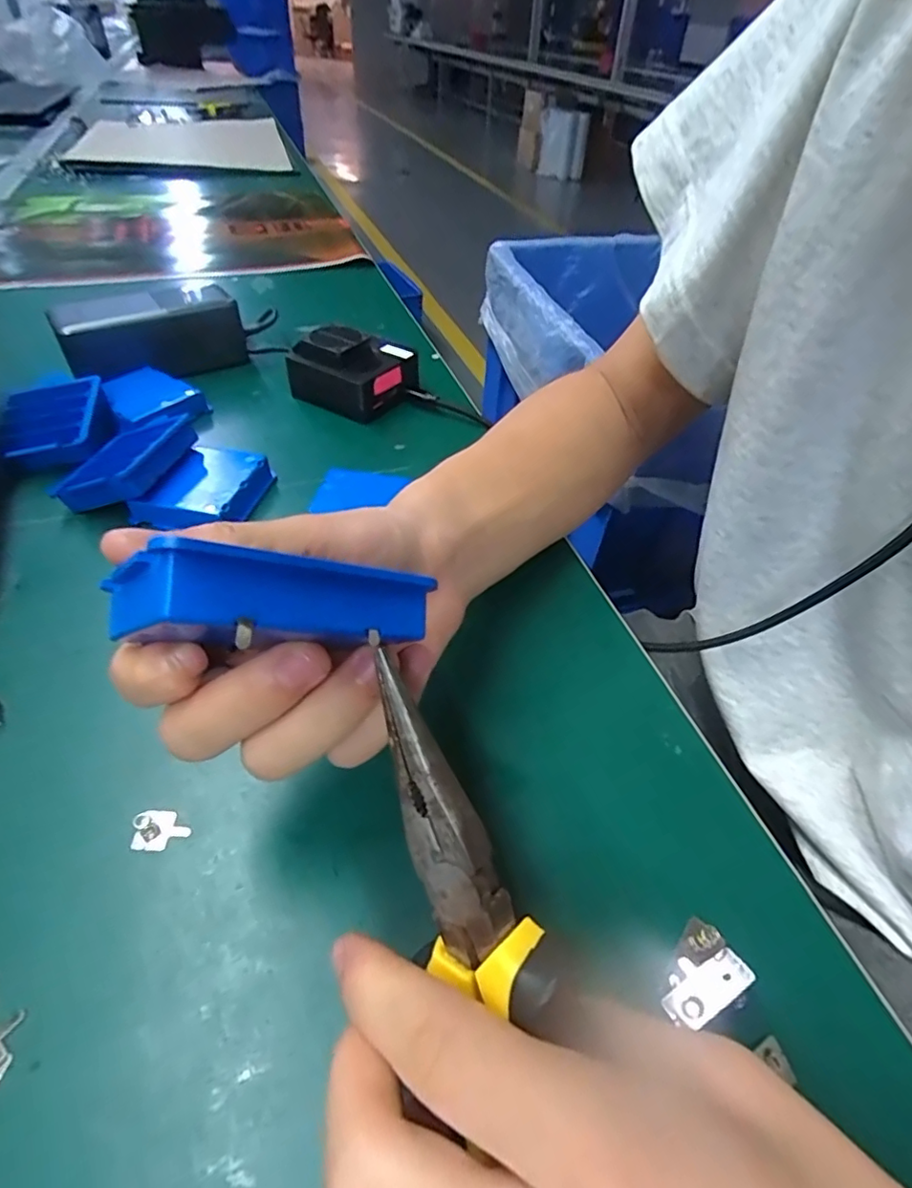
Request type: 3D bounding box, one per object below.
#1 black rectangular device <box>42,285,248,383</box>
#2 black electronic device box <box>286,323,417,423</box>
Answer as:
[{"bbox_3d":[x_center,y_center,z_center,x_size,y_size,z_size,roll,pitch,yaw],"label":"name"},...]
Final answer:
[{"bbox_3d":[-0.240,-0.207,0.451,0.131,0.059,0.052,-22,53,-24],"label":"black rectangular device"},{"bbox_3d":[-0.078,-0.177,0.443,0.083,0.051,0.073,28,51,20],"label":"black electronic device box"}]

